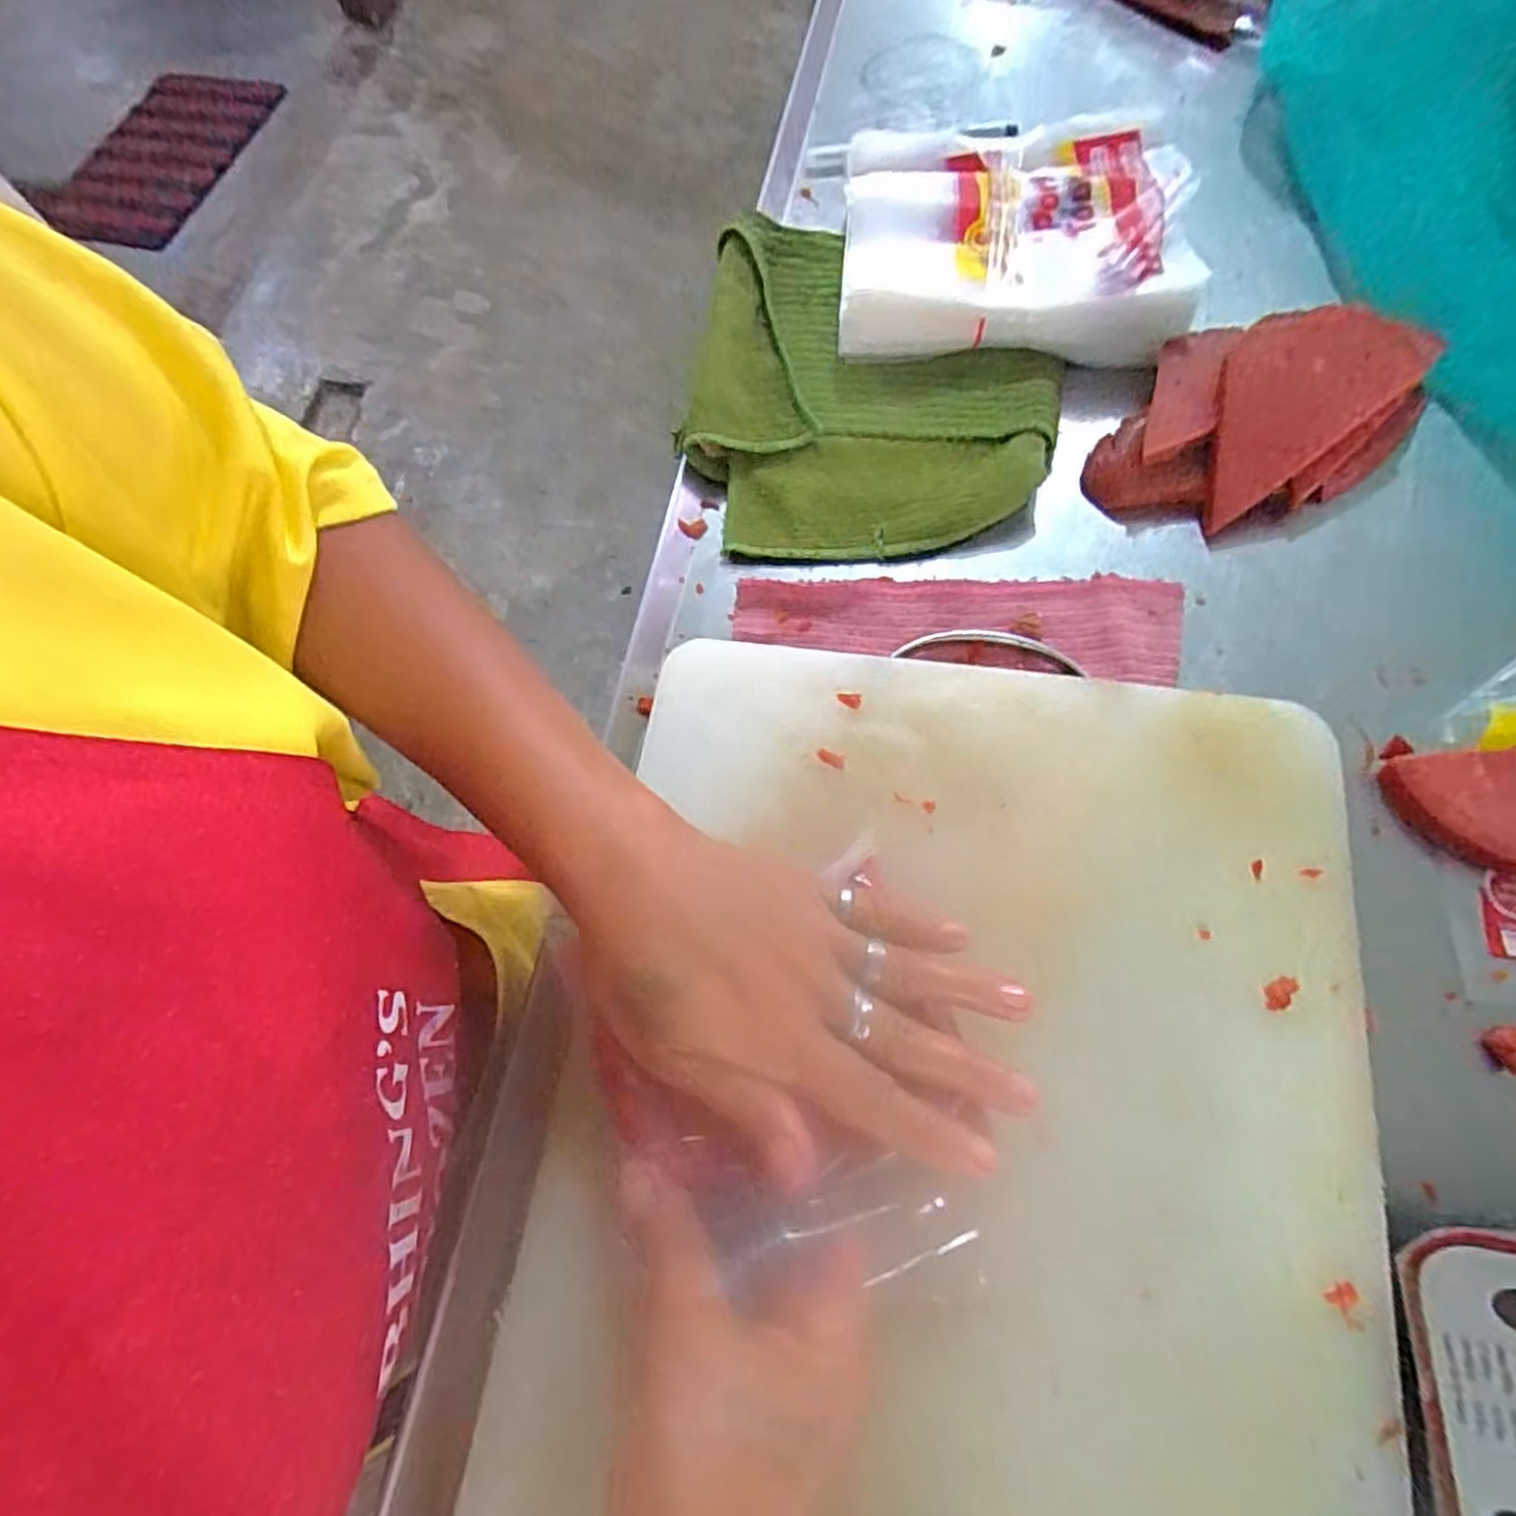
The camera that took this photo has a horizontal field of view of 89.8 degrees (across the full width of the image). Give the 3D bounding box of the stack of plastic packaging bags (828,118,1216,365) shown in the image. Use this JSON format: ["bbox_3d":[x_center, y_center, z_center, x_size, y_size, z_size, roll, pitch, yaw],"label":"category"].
[{"bbox_3d":[0.143,-0.308,0.439,0.183,0.044,0.158,3,69,4],"label":"stack of plastic packaging bags"}]

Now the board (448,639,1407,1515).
[{"bbox_3d":[0.062,0.161,0.274,0.290,0.030,0.433,9,70,6],"label":"board"}]

